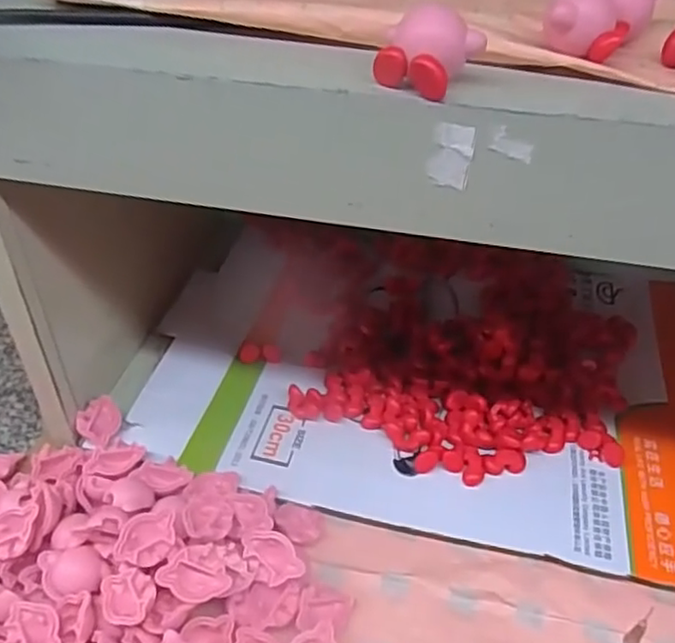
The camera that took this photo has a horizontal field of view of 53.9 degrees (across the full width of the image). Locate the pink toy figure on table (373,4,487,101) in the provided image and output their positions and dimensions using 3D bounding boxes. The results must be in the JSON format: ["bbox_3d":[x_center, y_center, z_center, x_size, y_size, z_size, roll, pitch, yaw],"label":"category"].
[{"bbox_3d":[0.034,-0.103,0.251,0.031,0.025,0.026,28,50,29],"label":"pink toy figure on table"}]

